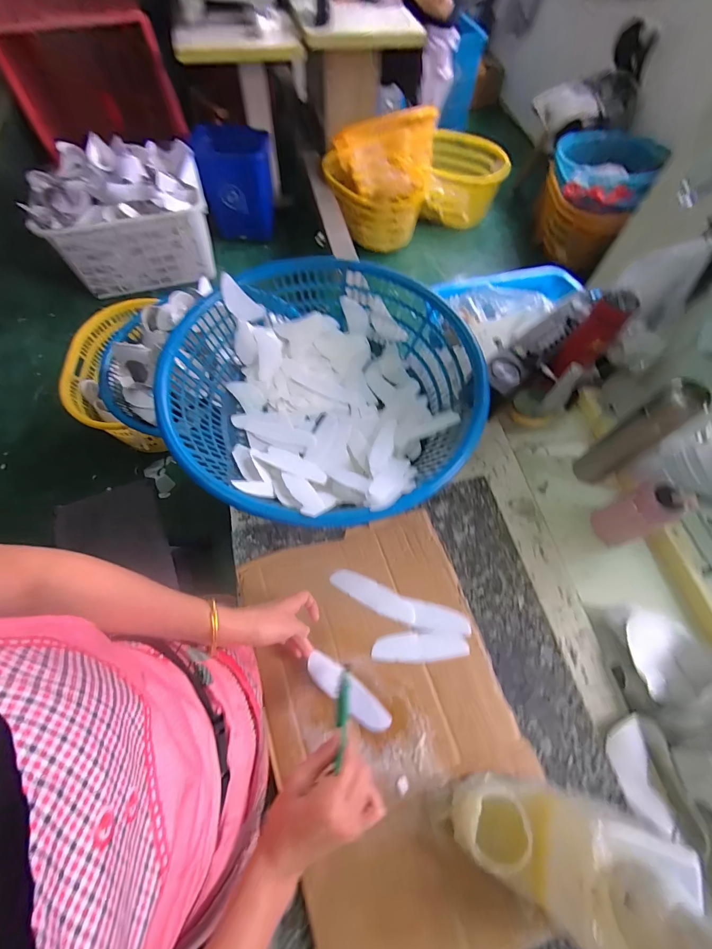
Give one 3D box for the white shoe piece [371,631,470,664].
[{"bbox_3d":[0.093,0.250,0.541,0.135,0.007,0.039,-1,63,-2],"label":"white shoe piece"}]

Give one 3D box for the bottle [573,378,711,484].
[{"bbox_3d":[0.456,-0.057,0.621,0.060,0.243,0.063,-28,67,-15],"label":"bottle"}]

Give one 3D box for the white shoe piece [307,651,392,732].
[{"bbox_3d":[-0.011,0.295,0.506,0.131,0.010,0.035,38,68,7],"label":"white shoe piece"}]

